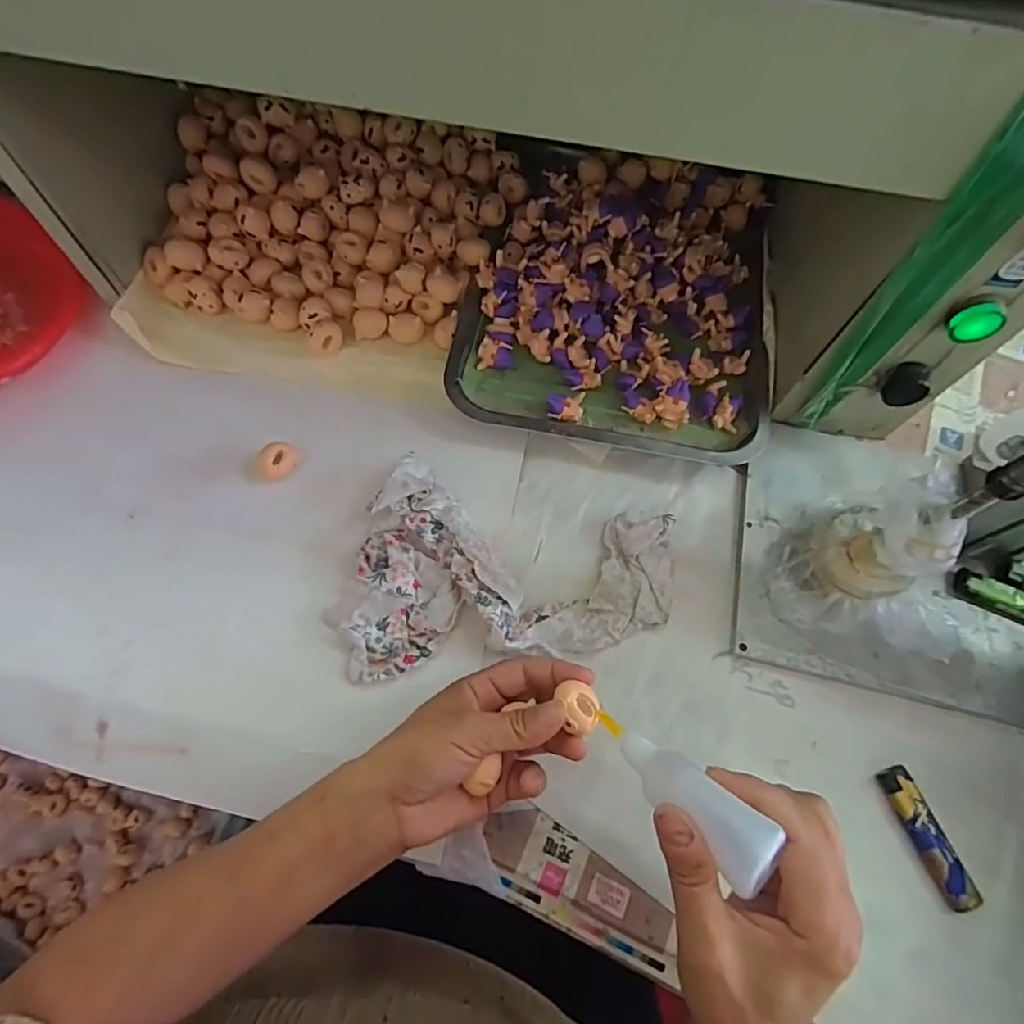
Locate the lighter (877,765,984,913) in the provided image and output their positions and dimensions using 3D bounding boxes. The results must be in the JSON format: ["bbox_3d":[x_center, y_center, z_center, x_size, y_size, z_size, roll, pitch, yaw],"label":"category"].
[{"bbox_3d":[0.263,0.204,0.344,0.022,0.008,0.080,-18,72,-8],"label":"lighter"}]

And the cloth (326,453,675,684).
[{"bbox_3d":[0.000,0.051,0.385,0.223,0.029,0.150,12,71,3],"label":"cloth"}]

